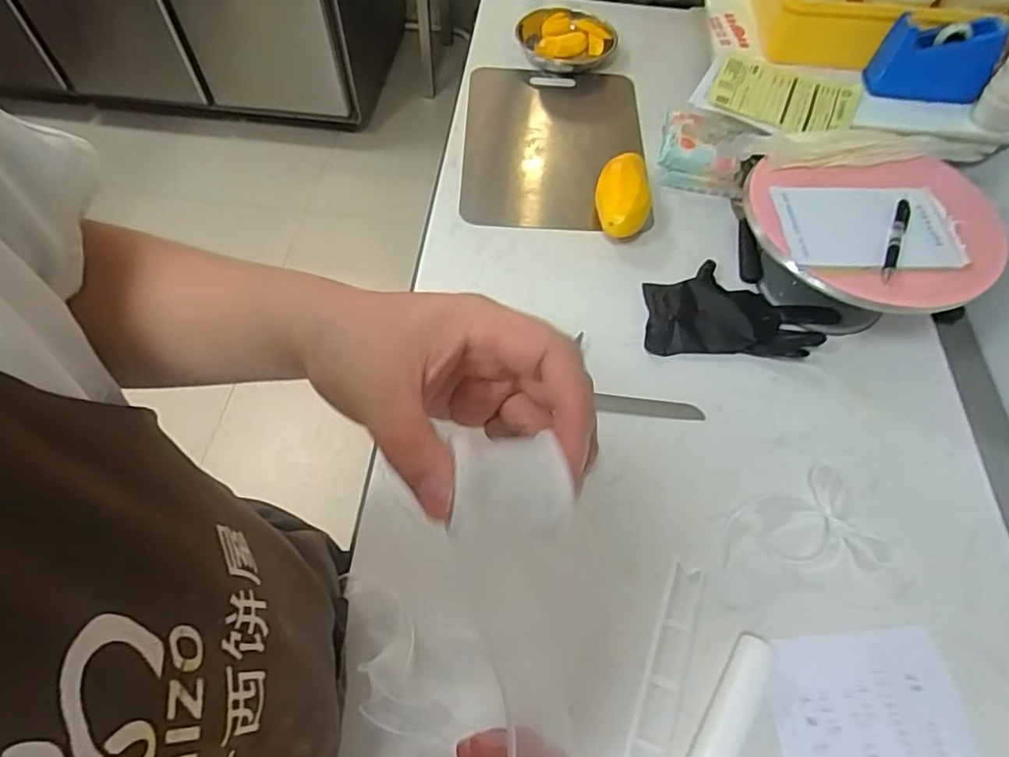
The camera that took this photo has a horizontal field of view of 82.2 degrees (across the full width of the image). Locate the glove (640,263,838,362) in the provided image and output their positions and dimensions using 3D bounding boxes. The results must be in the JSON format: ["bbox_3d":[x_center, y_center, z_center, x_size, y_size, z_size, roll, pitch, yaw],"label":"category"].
[{"bbox_3d":[0.310,-0.090,0.767,0.241,0.029,0.145,6,60,2],"label":"glove"}]

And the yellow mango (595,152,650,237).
[{"bbox_3d":[0.173,-0.266,0.844,0.078,0.060,0.171,11,60,4],"label":"yellow mango"}]

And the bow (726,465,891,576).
[{"bbox_3d":[0.318,0.167,0.620,0.166,0.027,0.110,-16,61,-11],"label":"bow"}]

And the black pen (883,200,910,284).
[{"bbox_3d":[0.443,-0.156,0.654,0.016,0.015,0.119,22,62,10],"label":"black pen"}]

